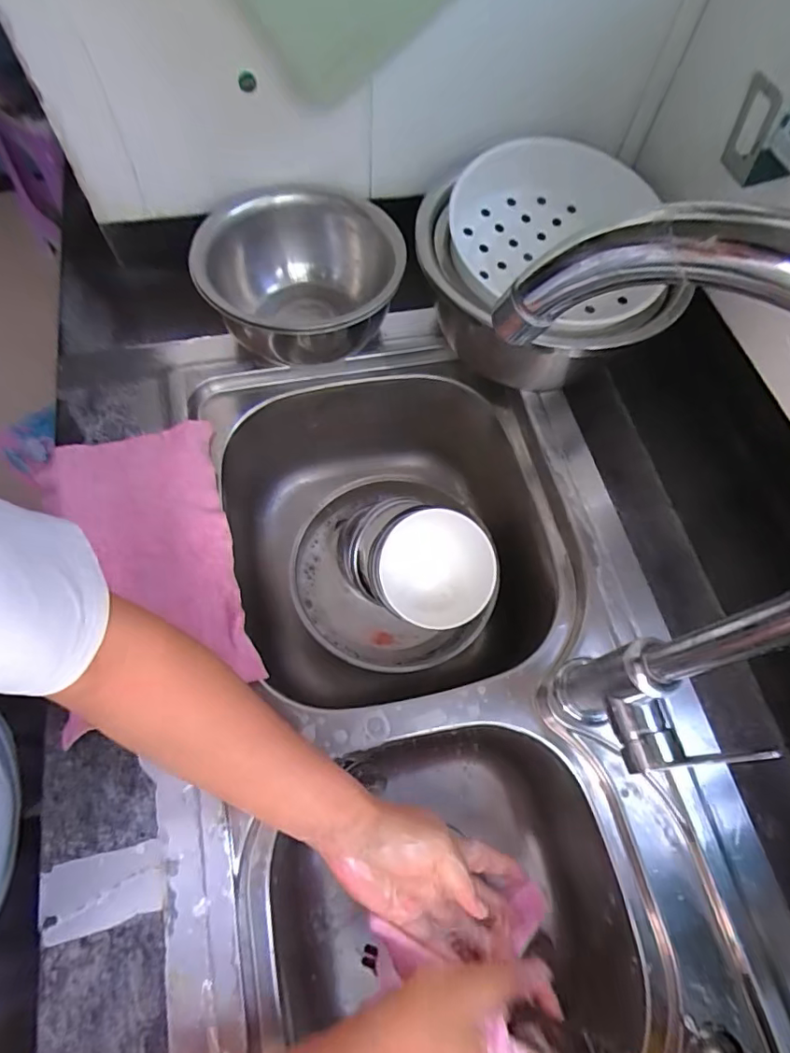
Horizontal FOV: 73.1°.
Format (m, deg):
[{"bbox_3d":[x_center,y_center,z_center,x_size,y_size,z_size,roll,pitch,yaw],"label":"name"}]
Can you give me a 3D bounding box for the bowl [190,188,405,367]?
[{"bbox_3d":[-0.095,-0.265,0.571,0.192,0.099,0.208,0,67,-3],"label":"bowl"}]

